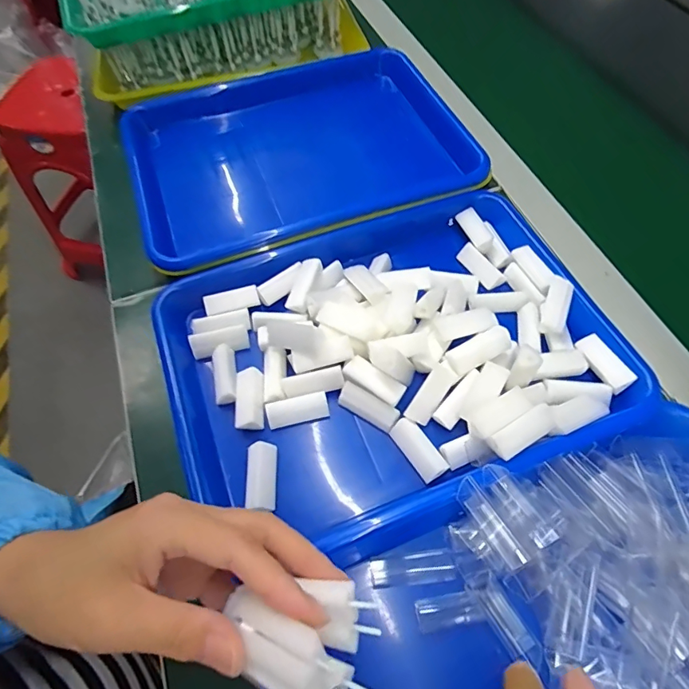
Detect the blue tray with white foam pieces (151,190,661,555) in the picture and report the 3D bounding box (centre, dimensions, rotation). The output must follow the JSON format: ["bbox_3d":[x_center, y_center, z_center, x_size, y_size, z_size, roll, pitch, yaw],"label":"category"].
[{"bbox_3d":[0.033,0.002,0.371,0.337,0.041,0.242,-20,61,-10],"label":"blue tray with white foam pieces"}]

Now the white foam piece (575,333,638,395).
[{"bbox_3d":[0.200,0.014,0.360,0.021,0.010,0.047,-24,62,-12],"label":"white foam piece"}]

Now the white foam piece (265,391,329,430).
[{"bbox_3d":[-0.035,0.049,0.352,0.045,0.014,0.016,-12,60,-5],"label":"white foam piece"}]

